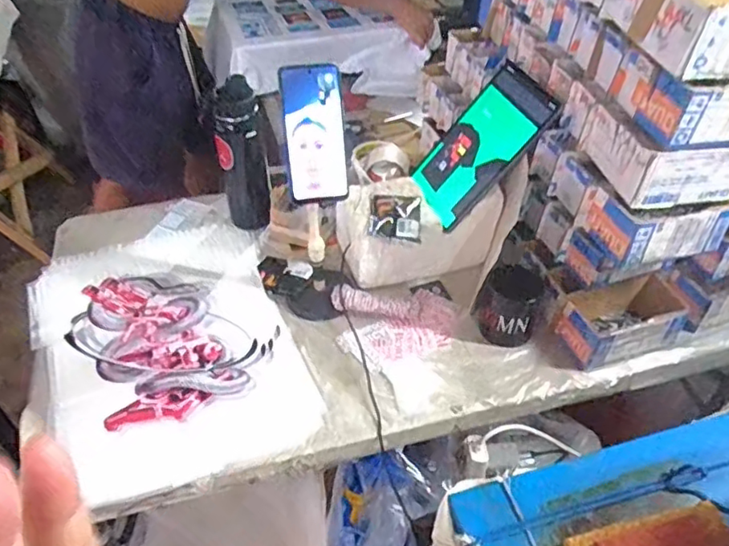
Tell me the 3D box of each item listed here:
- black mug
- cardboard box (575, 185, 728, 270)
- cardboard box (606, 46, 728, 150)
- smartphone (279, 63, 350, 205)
[{"bbox_3d":[0.218,0.050,0.896,0.092,0.099,0.079,17,45,18],"label":"black mug"},{"bbox_3d":[0.389,-0.076,0.798,0.156,0.077,0.099,-11,43,-12],"label":"cardboard box"},{"bbox_3d":[0.407,-0.217,0.719,0.159,0.076,0.128,-8,43,-8],"label":"cardboard box"},{"bbox_3d":[-0.061,-0.172,0.747,0.075,0.167,0.013,-7,18,-10],"label":"smartphone"}]

